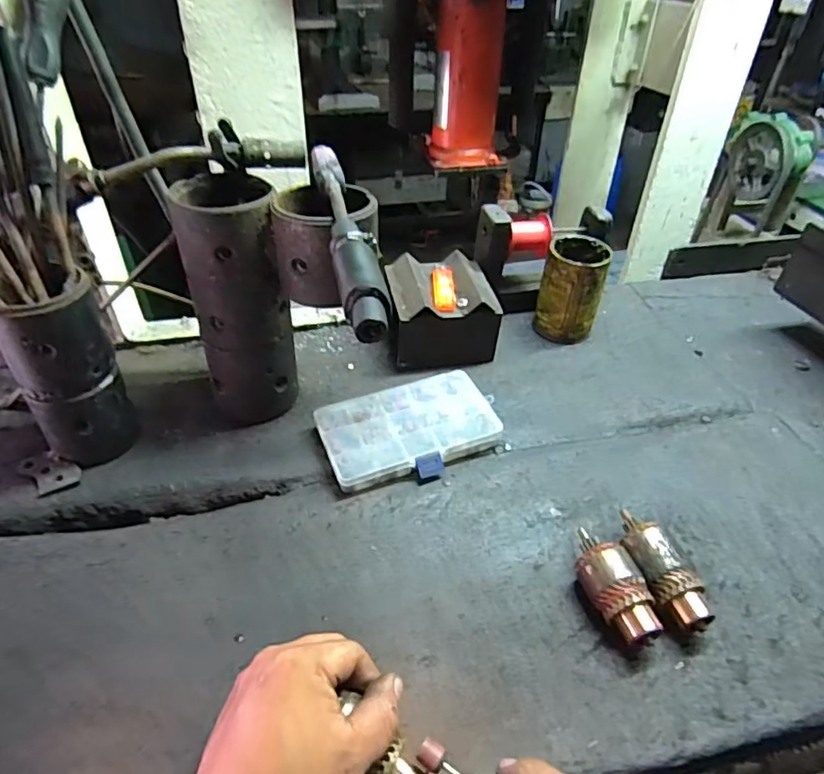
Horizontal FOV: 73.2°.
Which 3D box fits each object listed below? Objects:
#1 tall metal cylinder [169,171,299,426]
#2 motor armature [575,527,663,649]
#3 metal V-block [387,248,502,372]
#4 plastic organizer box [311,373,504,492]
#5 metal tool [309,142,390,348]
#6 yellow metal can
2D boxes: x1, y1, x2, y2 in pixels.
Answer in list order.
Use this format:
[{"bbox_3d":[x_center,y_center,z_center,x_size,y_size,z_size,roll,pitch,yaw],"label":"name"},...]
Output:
[{"bbox_3d":[-0.166,-0.076,0.548,0.085,0.234,0.086,-9,41,-12],"label":"tall metal cylinder"},{"bbox_3d":[0.158,0.157,0.438,0.041,0.039,0.094,-13,42,-17],"label":"motor armature"},{"bbox_3d":[0.037,-0.091,0.678,0.121,0.096,0.109,-5,40,-8],"label":"metal V-block"},{"bbox_3d":[-0.002,0.045,0.570,0.173,0.029,0.115,-15,43,-19],"label":"plastic organizer box"},{"bbox_3d":[-0.049,-0.121,0.413,0.029,0.030,0.256,-7,41,-10],"label":"metal tool"},{"bbox_3d":[0.203,-0.122,0.706,0.073,0.117,0.069,16,42,17],"label":"yellow metal can"}]

